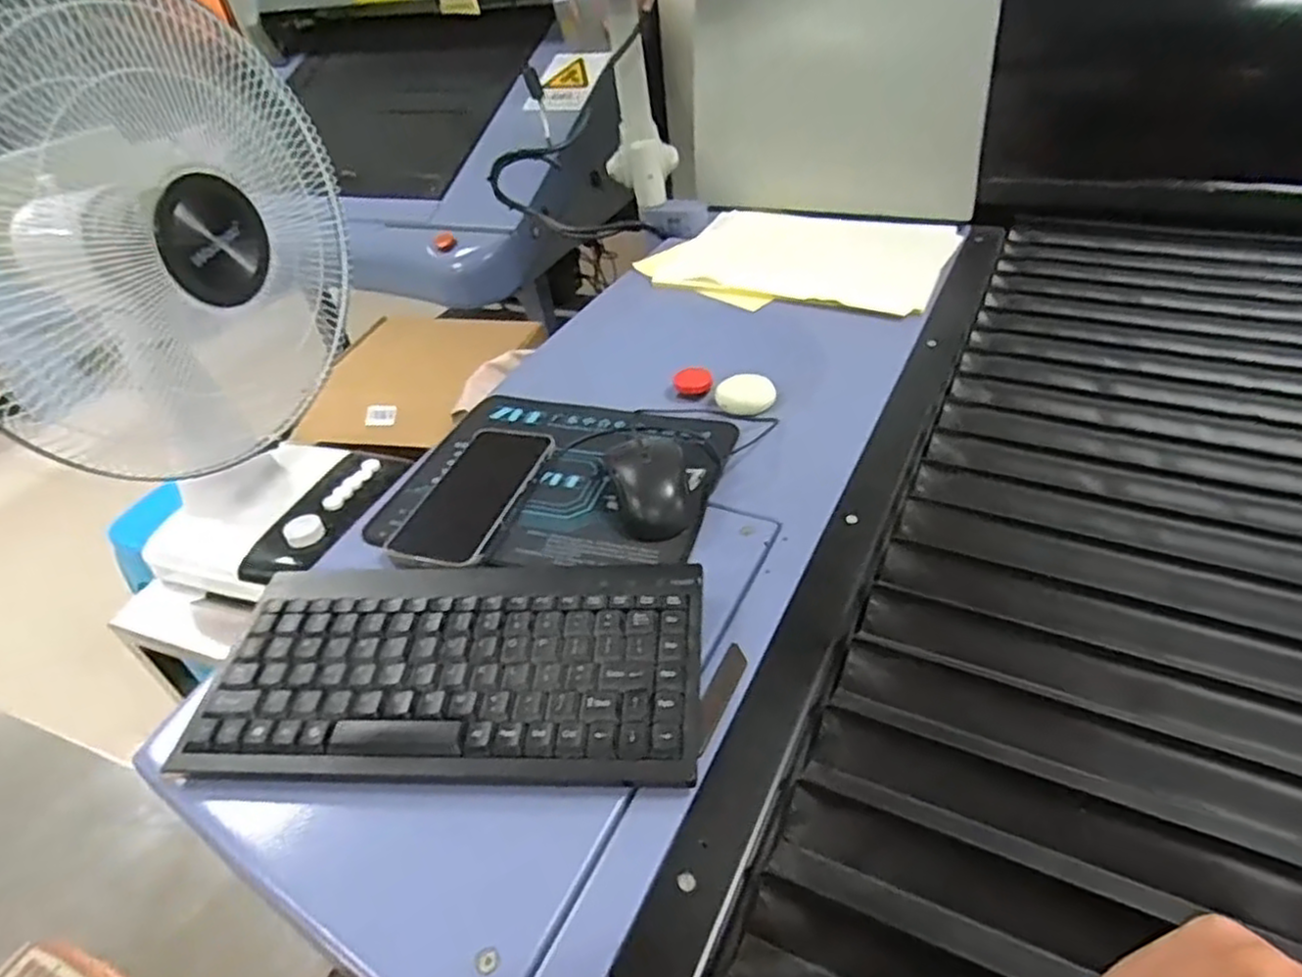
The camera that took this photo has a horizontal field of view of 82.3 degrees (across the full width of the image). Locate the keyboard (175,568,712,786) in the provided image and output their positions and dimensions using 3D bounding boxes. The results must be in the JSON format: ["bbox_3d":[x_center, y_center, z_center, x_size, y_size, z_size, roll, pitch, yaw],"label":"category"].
[{"bbox_3d":[-0.117,0.108,0.450,0.289,0.025,0.154,-1,40,7],"label":"keyboard"}]

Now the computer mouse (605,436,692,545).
[{"bbox_3d":[-0.002,-0.012,0.573,0.058,0.034,0.115,-12,40,-7],"label":"computer mouse"}]

